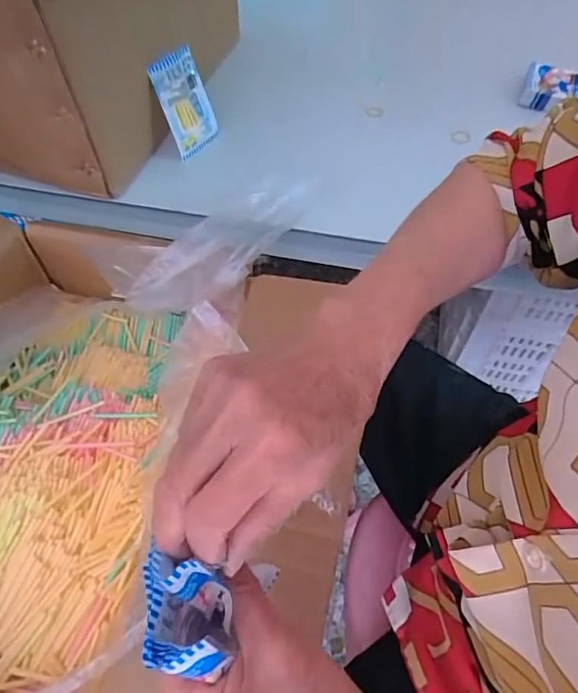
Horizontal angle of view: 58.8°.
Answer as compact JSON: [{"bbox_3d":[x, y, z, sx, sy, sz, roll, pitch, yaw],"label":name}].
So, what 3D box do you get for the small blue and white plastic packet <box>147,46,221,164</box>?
[{"bbox_3d":[-0.120,-0.285,0.599,0.007,0.107,0.067,25,58,35],"label":"small blue and white plastic packet"}]

